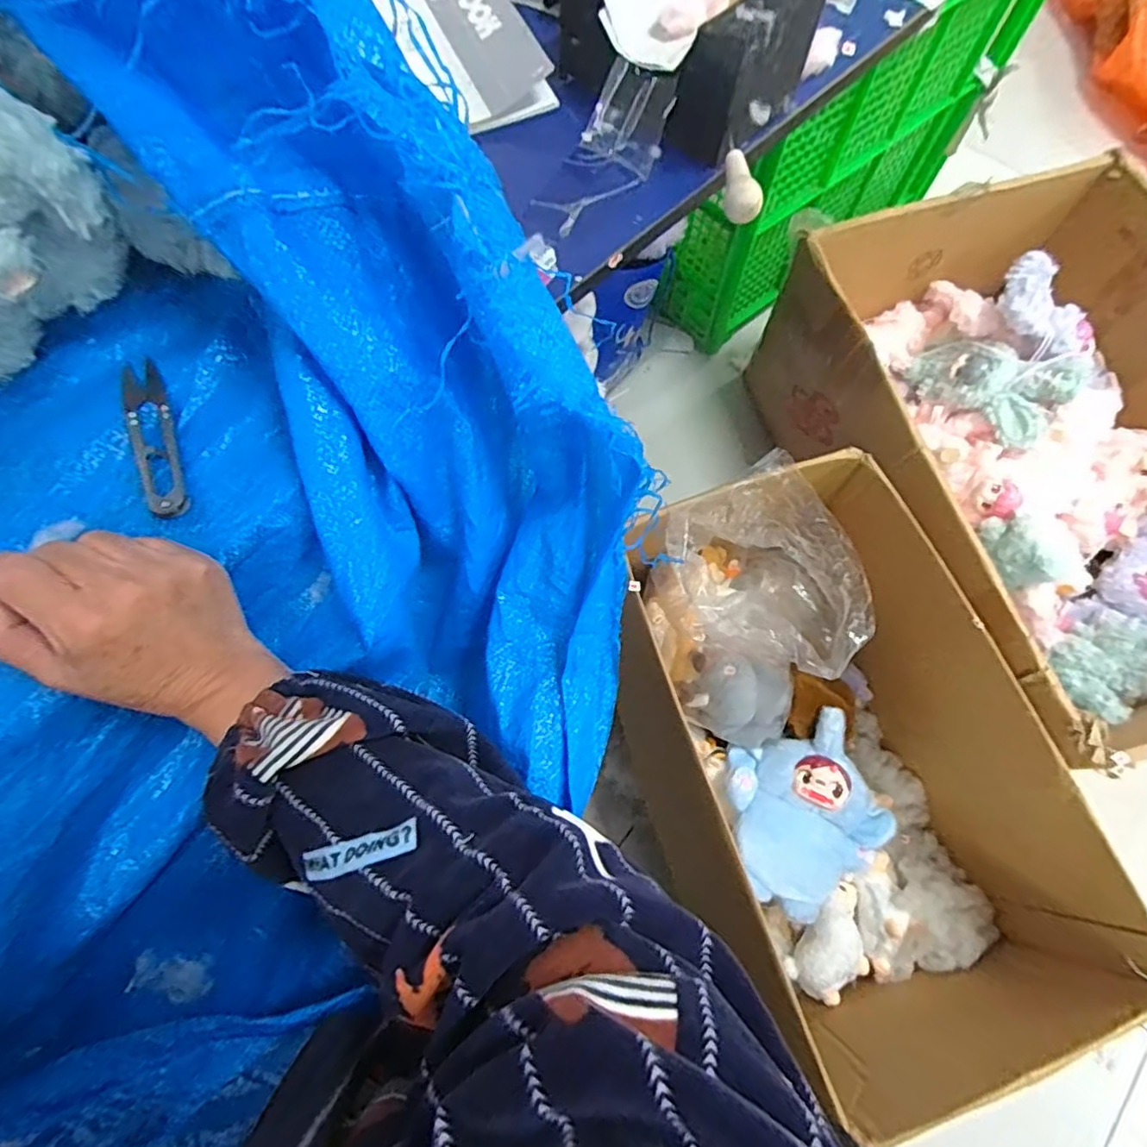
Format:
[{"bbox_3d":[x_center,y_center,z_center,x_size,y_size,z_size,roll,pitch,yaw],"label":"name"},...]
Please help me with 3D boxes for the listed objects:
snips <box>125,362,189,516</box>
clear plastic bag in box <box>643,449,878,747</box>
[{"bbox_3d":[-0.234,-0.076,0.338,0.021,0.010,0.103,-19,72,-8],"label":"snips"},{"bbox_3d":[0.198,0.052,0.668,0.180,0.211,0.246,-28,73,-10],"label":"clear plastic bag in box"}]

